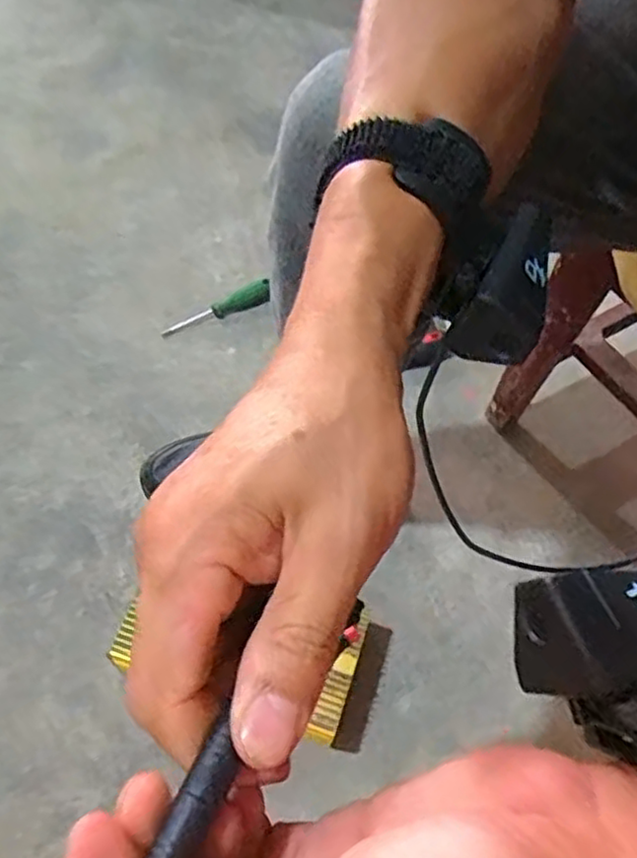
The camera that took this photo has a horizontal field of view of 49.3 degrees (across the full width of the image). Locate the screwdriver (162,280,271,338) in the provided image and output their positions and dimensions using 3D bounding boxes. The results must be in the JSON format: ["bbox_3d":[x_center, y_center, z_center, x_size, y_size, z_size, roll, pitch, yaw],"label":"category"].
[{"bbox_3d":[-0.134,-0.157,0.908,0.151,0.019,0.027,-24,66,-12],"label":"screwdriver"}]

